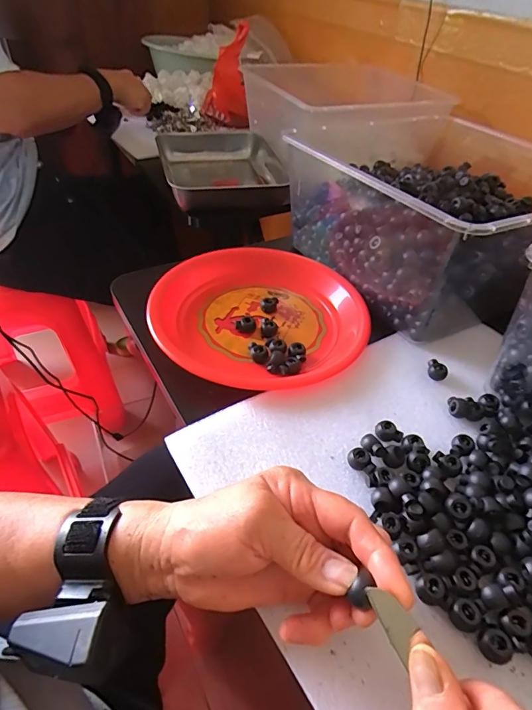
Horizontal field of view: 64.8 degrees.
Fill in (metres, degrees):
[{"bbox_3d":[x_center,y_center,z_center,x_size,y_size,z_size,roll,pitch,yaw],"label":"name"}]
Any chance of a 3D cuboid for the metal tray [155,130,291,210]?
[{"bbox_3d":[-0.088,-0.367,0.799,0.211,0.074,0.101,-3,45,-9],"label":"metal tray"}]

